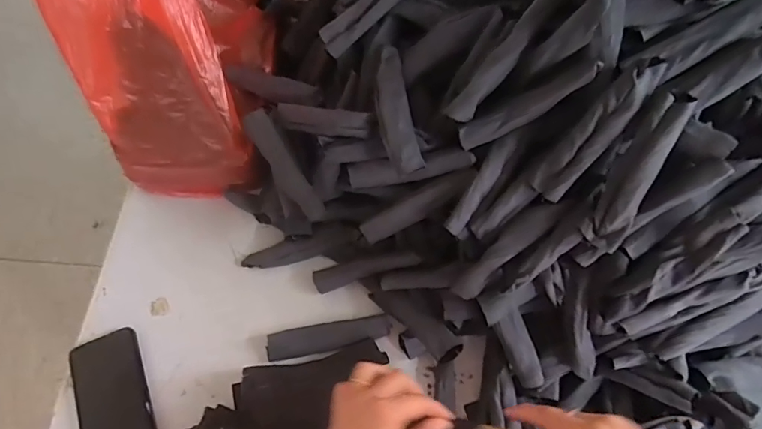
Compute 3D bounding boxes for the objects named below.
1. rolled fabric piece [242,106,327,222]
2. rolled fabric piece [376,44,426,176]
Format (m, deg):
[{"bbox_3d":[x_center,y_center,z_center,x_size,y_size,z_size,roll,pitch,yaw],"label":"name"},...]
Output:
[{"bbox_3d":[-0.116,-0.056,0.576,0.031,0.023,0.147,-33,96,-13],"label":"rolled fabric piece"},{"bbox_3d":[0.015,-0.113,0.519,0.036,0.031,0.142,-12,67,-5],"label":"rolled fabric piece"}]

